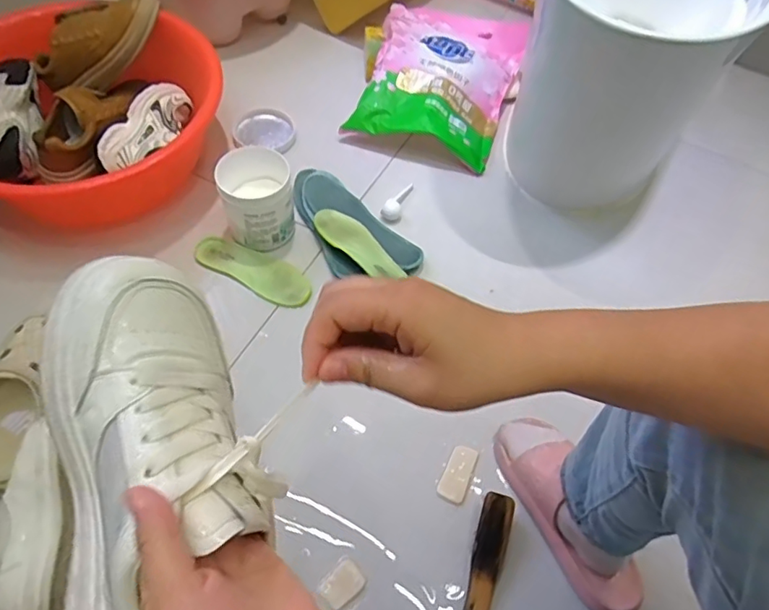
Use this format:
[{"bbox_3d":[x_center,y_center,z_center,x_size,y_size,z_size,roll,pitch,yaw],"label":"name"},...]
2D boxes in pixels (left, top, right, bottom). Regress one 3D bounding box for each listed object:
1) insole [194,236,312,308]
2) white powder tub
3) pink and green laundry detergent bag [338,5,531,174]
[{"bbox_3d":[-0.218,-0.063,0.925,0.223,0.023,0.075,25,60,11],"label":"insole"},{"bbox_3d":[-0.211,-0.176,0.926,0.113,0.127,0.117,-10,60,-10],"label":"white powder tub"},{"bbox_3d":[0.117,-0.475,1.146,0.296,0.083,0.386,16,58,6],"label":"pink and green laundry detergent bag"}]

